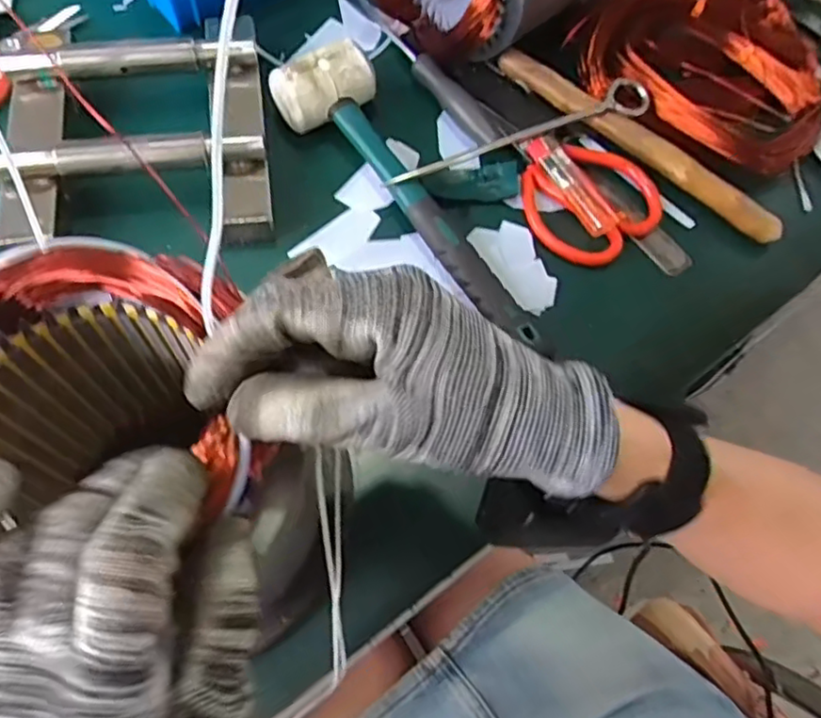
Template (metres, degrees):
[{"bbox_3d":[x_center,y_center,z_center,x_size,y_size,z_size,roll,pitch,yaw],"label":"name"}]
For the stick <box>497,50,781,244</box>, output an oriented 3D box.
[{"bbox_3d":[0.170,-0.166,0.484,0.243,0.020,0.022,36,68,13],"label":"stick"}]

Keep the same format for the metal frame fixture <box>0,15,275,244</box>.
[{"bbox_3d":[-0.197,-0.169,0.457,0.177,0.045,0.191,-8,66,-7],"label":"metal frame fixture"}]

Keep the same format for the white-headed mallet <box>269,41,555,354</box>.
[{"bbox_3d":[0.011,-0.116,0.444,0.070,0.051,0.280,-38,73,-18],"label":"white-headed mallet"}]

